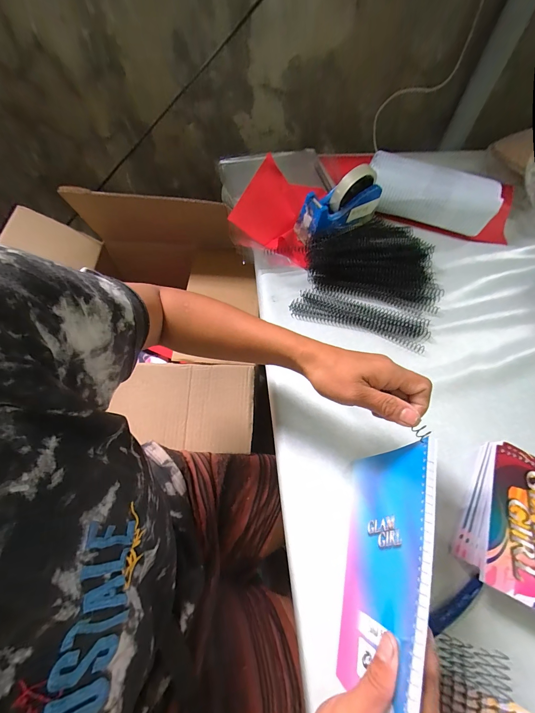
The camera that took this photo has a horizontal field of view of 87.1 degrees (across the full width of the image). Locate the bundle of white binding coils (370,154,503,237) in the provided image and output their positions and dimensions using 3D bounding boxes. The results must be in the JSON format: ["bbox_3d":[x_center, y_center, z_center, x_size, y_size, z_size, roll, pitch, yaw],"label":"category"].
[{"bbox_3d":[0.324,-0.331,0.566,0.238,0.088,0.105,14,62,5],"label":"bundle of white binding coils"}]

